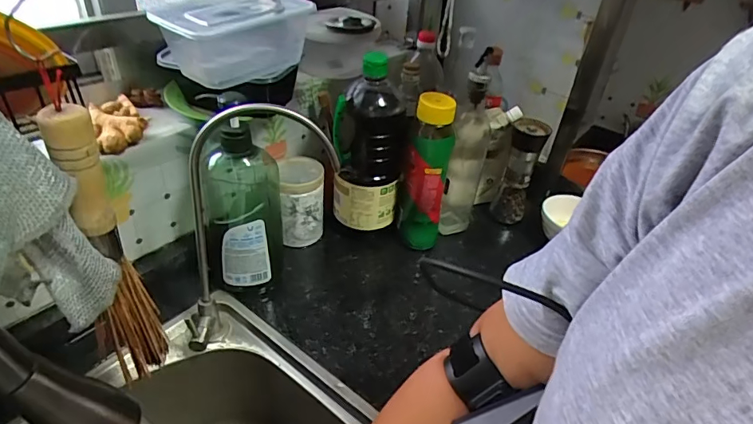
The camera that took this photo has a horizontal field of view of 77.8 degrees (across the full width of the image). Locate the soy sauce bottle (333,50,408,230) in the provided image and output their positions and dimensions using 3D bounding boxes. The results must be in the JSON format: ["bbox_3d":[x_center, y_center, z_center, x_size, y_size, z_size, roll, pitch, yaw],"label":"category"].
[{"bbox_3d":[-0.014,-0.099,0.702,0.093,0.258,0.071,-6,37,-16],"label":"soy sauce bottle"}]

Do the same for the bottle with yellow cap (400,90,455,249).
[{"bbox_3d":[0.074,-0.049,0.713,0.066,0.249,0.061,8,36,3],"label":"bottle with yellow cap"}]

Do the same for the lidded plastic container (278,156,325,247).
[{"bbox_3d":[-0.119,-0.015,0.740,0.066,0.127,0.074,-3,36,-12],"label":"lidded plastic container"}]

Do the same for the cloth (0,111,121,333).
[{"bbox_3d":[-0.226,0.010,0.296,0.071,0.159,0.055,-1,36,-9],"label":"cloth"}]

